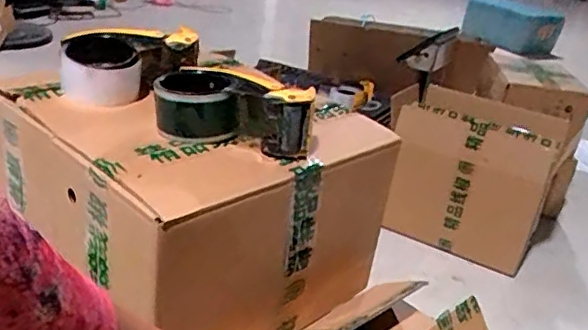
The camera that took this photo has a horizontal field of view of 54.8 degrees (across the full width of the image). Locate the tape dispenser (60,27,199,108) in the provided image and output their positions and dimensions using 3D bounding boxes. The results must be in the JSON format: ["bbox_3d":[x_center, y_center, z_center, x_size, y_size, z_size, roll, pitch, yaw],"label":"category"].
[{"bbox_3d":[-0.206,-0.128,0.709,0.165,0.070,0.070,-18,35,-42],"label":"tape dispenser"}]

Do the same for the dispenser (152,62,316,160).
[{"bbox_3d":[-0.063,-0.055,0.594,0.165,0.064,0.070,11,26,7],"label":"dispenser"}]

